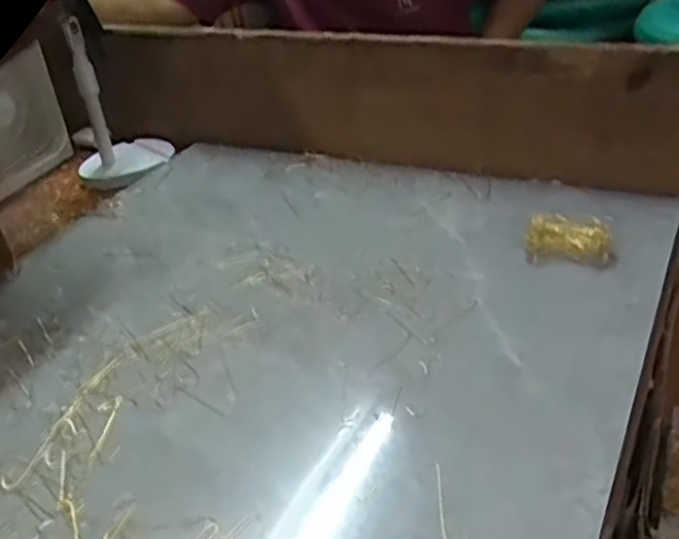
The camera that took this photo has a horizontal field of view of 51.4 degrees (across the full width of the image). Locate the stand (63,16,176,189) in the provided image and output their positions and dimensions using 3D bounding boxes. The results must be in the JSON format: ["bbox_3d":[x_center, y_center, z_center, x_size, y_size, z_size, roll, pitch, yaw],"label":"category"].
[{"bbox_3d":[-0.295,-0.220,0.900,0.123,0.165,0.118,-16,33,-13],"label":"stand"}]

